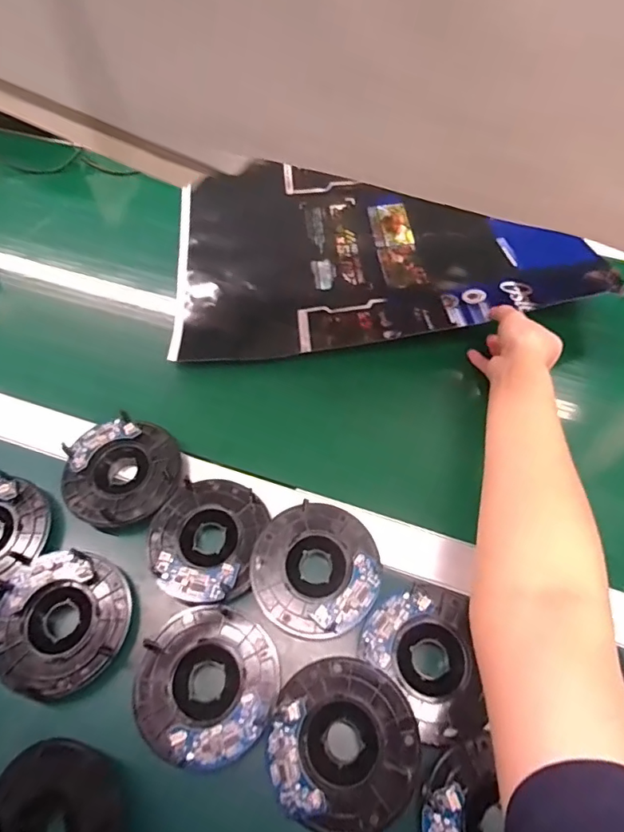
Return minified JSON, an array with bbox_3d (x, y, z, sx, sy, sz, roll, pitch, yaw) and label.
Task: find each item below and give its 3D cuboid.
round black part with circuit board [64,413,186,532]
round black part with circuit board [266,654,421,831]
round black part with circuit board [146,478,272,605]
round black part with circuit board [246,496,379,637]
[{"bbox_3d":[-0.168,0.048,0.438,0.101,0.014,0.095,-21,63,-11],"label":"round black part with circuit board"},{"bbox_3d":[0.021,0.222,0.338,0.097,0.012,0.100,9,61,5],"label":"round black part with circuit board"},{"bbox_3d":[-0.089,0.097,0.407,0.090,0.014,0.100,11,61,6],"label":"round black part with circuit board"},{"bbox_3d":[0.003,0.120,0.396,0.099,0.011,0.100,0,61,0],"label":"round black part with circuit board"}]

